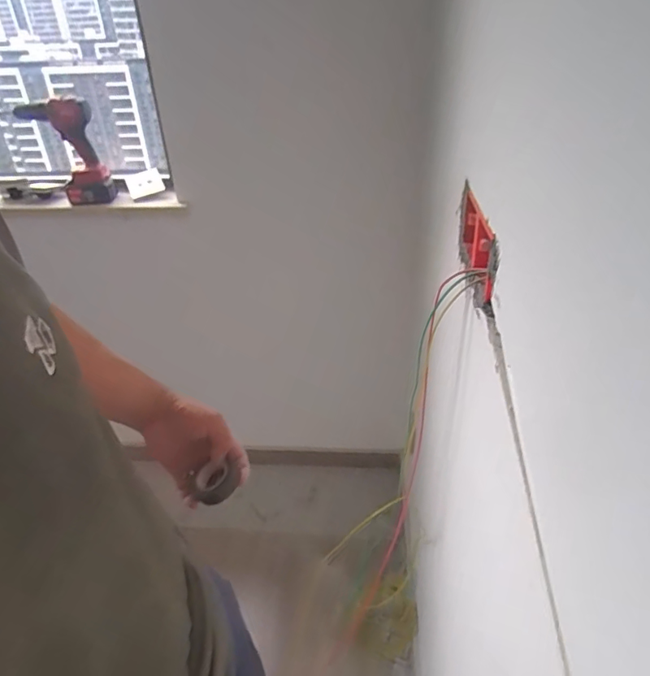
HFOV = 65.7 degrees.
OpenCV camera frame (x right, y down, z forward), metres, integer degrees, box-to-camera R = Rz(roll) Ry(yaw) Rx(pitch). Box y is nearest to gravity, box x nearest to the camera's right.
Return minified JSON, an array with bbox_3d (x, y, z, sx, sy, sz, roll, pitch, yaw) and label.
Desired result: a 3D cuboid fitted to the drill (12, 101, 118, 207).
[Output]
[{"bbox_3d":[-0.625,-0.457,1.252,0.156,0.234,0.066,-1,34,2],"label":"drill"}]

